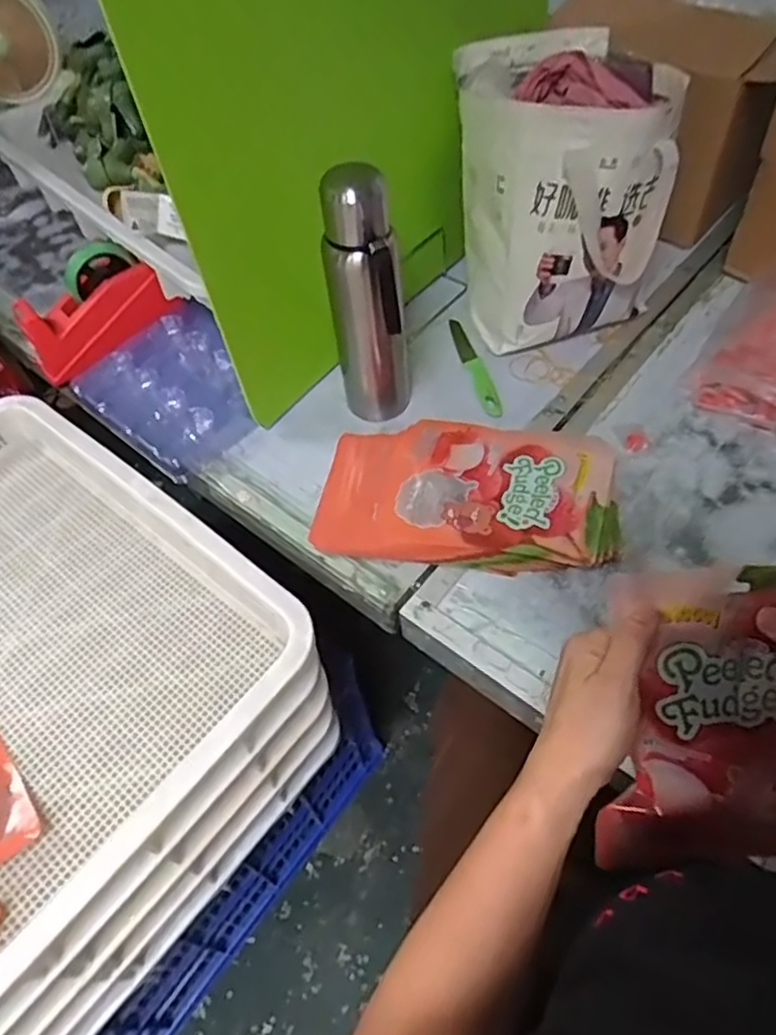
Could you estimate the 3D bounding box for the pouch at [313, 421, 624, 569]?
[{"bbox_3d":[0.083,-0.032,0.735,0.310,0.043,0.176,6,55,10],"label":"pouch"}]

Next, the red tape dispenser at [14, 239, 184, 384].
[{"bbox_3d":[-0.393,-0.274,0.899,0.188,0.120,0.068,-39,23,-10],"label":"red tape dispenser"}]

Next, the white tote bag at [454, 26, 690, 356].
[{"bbox_3d":[0.204,-0.380,0.821,0.215,0.280,0.217,-7,54,0],"label":"white tote bag"}]

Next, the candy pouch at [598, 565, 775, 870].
[{"bbox_3d":[0.217,0.135,0.443,0.137,0.210,0.024,0,13,-2],"label":"candy pouch"}]

